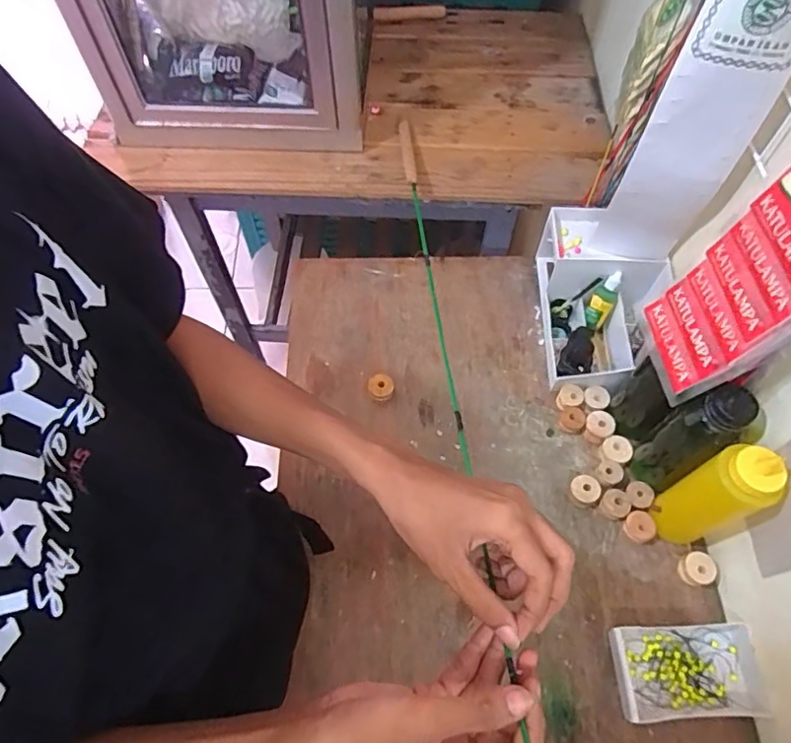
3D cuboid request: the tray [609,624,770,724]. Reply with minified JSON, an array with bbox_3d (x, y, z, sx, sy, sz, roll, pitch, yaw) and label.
[{"bbox_3d":[0.297,0.307,0.579,0.147,0.032,0.083,-1,61,-1],"label":"tray"}]

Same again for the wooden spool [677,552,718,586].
[{"bbox_3d":[0.336,0.220,0.629,0.036,0.022,0.034,0,61,0],"label":"wooden spool"}]

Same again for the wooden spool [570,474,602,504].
[{"bbox_3d":[0.224,0.141,0.671,0.033,0.021,0.032,0,61,0],"label":"wooden spool"}]

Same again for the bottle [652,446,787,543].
[{"bbox_3d":[0.322,0.128,0.580,0.052,0.183,0.065,-22,64,-12],"label":"bottle"}]

